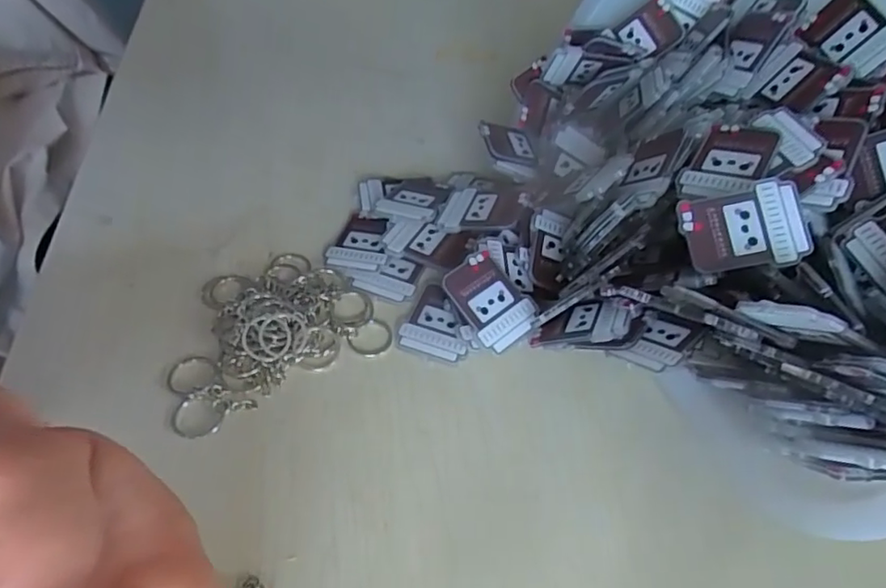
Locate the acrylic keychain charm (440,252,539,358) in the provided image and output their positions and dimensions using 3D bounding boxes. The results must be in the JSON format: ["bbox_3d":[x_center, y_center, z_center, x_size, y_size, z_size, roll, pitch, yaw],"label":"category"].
[{"bbox_3d":[0.025,0.005,0.325,0.052,0.006,0.040,45,67,3],"label":"acrylic keychain charm"}]

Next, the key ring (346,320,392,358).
[{"bbox_3d":[-0.039,0.025,0.328,0.026,0.004,0.022,-36,59,-29],"label":"key ring"}]

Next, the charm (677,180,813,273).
[{"bbox_3d":[0.143,-0.031,0.281,0.053,0.004,0.038,-12,81,10],"label":"charm"}]

